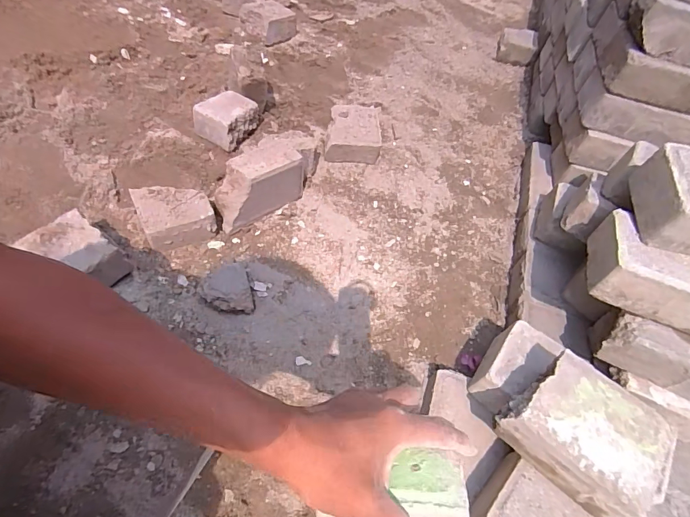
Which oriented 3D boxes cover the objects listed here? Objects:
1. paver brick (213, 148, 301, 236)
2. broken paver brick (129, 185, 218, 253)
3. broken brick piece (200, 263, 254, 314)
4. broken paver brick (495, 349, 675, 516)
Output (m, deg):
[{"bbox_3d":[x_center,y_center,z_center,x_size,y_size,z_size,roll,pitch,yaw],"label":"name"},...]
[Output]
[{"bbox_3d":[-0.151,-0.124,0.683,0.152,0.110,0.062,-28,63,-25],"label":"paver brick"},{"bbox_3d":[-0.280,-0.072,0.657,0.113,0.063,0.093,-17,59,-19],"label":"broken paver brick"},{"bbox_3d":[-0.175,0.052,0.586,0.070,0.060,0.068,-10,59,-16],"label":"broken brick piece"},{"bbox_3d":[0.243,0.173,0.406,0.139,0.059,0.109,40,59,16],"label":"broken paver brick"}]

